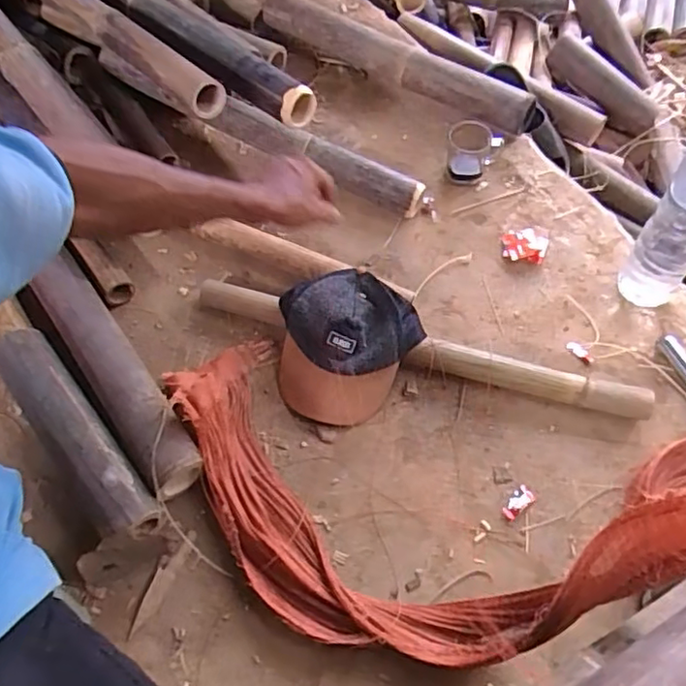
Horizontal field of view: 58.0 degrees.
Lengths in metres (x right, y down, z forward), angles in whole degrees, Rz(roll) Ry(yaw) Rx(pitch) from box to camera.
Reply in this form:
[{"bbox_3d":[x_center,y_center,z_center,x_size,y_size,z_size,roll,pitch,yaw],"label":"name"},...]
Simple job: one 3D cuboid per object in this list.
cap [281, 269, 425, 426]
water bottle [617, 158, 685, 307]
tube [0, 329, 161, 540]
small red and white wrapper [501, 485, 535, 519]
[{"bbox_3d":[-0.009,0.000,0.890,0.193,0.080,0.217,30,62,17],"label":"cap"},{"bbox_3d":[0.489,-0.178,0.876,0.089,0.316,0.081,37,64,20],"label":"water bottle"},{"bbox_3d":[-0.351,0.114,0.799,0.073,0.056,0.335,-34,64,-20],"label":"tube"},{"bbox_3d":[0.232,0.212,0.816,0.023,0.004,0.050,40,65,21],"label":"small red and white wrapper"}]

